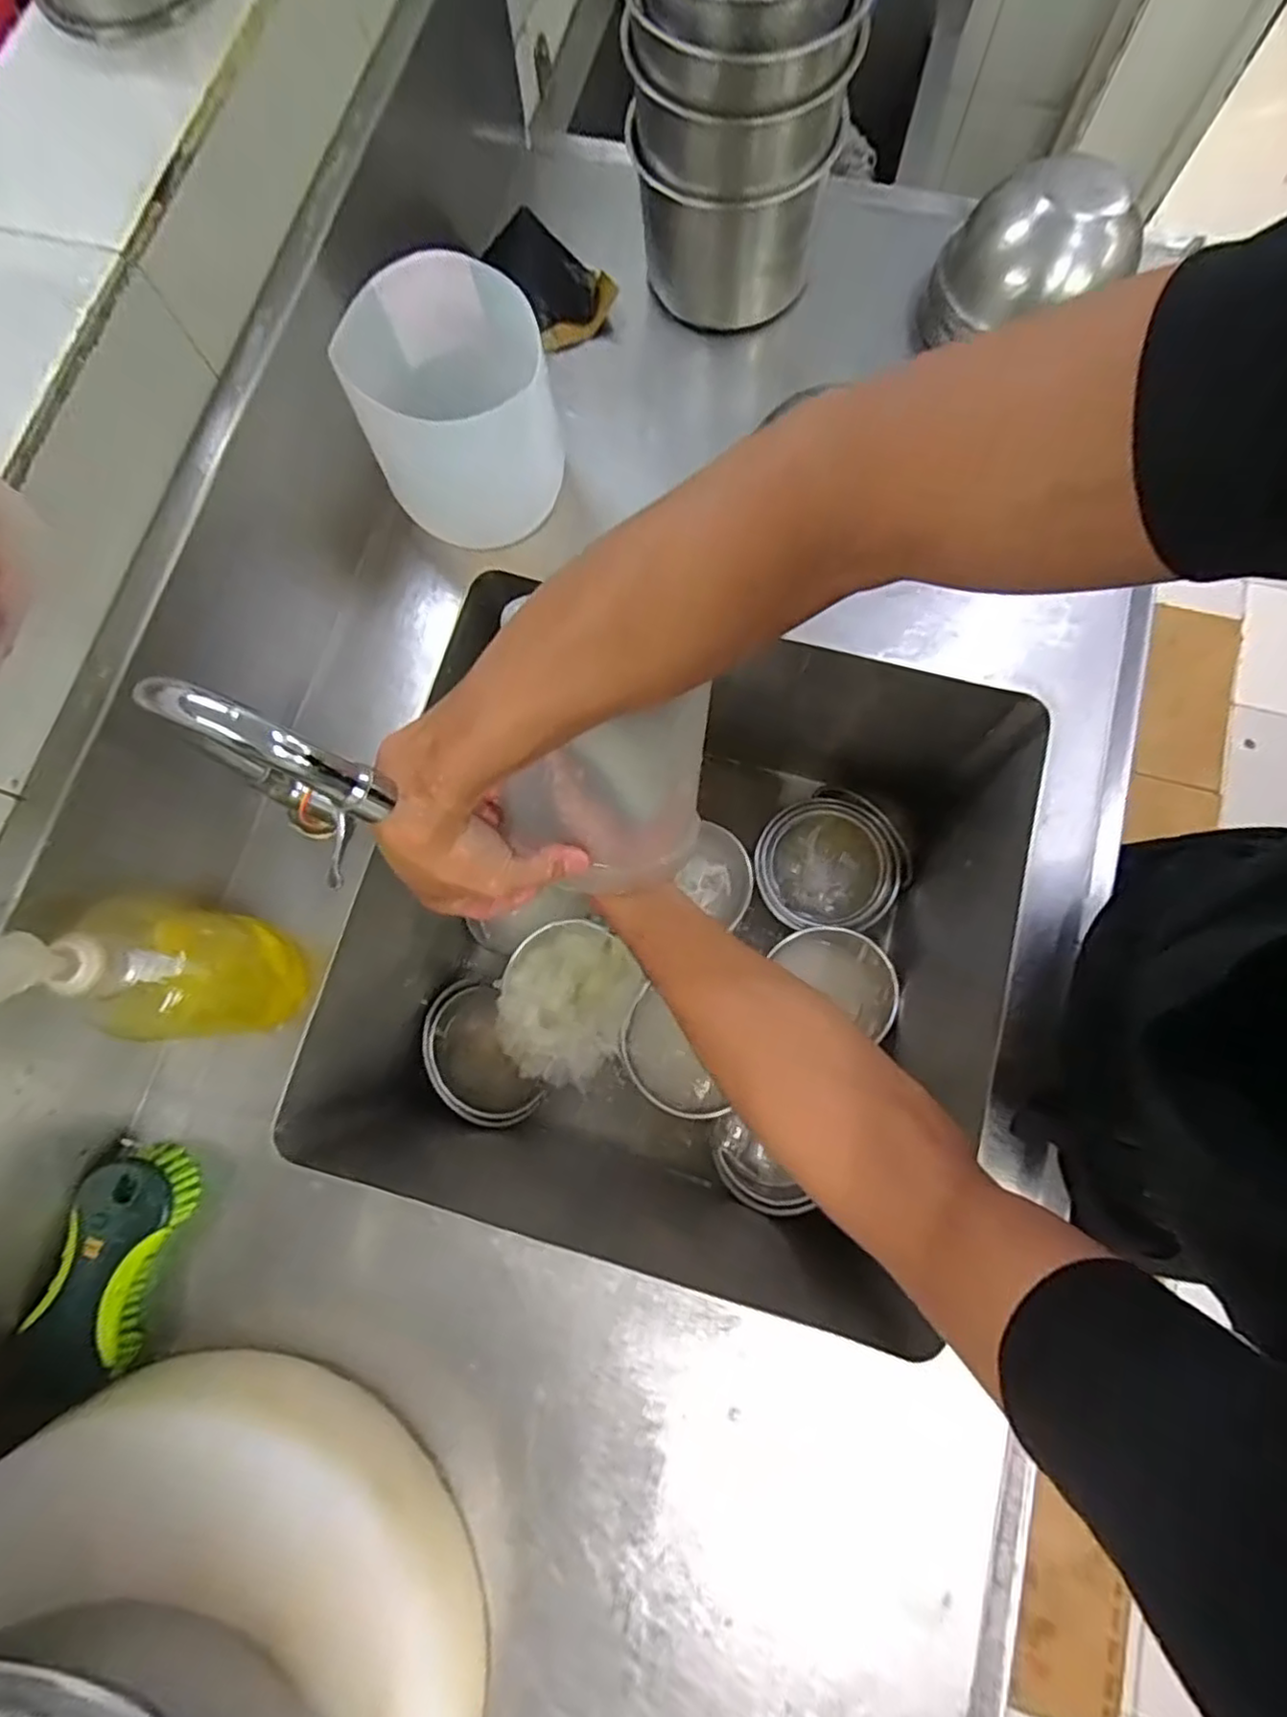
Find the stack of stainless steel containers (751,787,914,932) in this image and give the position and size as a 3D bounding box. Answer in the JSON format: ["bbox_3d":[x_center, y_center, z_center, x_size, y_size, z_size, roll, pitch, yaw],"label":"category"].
[{"bbox_3d":[0.221,0.011,0.812,0.162,0.072,0.164,-44,80,-8],"label":"stack of stainless steel containers"}]

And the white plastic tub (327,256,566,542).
[{"bbox_3d":[-0.143,-0.355,0.546,0.136,0.143,0.145,0,78,1],"label":"white plastic tub"}]

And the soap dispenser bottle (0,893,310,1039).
[{"bbox_3d":[-0.303,0.066,0.426,0.069,0.214,0.082,5,78,1],"label":"soap dispenser bottle"}]

